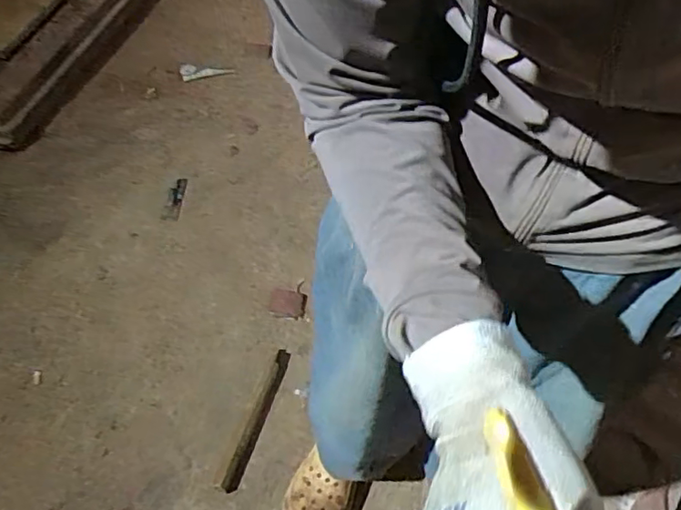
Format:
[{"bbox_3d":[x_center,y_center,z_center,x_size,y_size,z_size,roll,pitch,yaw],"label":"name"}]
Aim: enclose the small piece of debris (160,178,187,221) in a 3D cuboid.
[{"bbox_3d":[-0.443,-0.149,1.577,0.042,0.009,0.170,5,44,-6],"label":"small piece of debris"}]

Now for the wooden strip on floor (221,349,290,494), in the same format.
[{"bbox_3d":[-0.165,0.327,1.200,0.029,0.024,0.311,12,51,10],"label":"wooden strip on floor"}]

